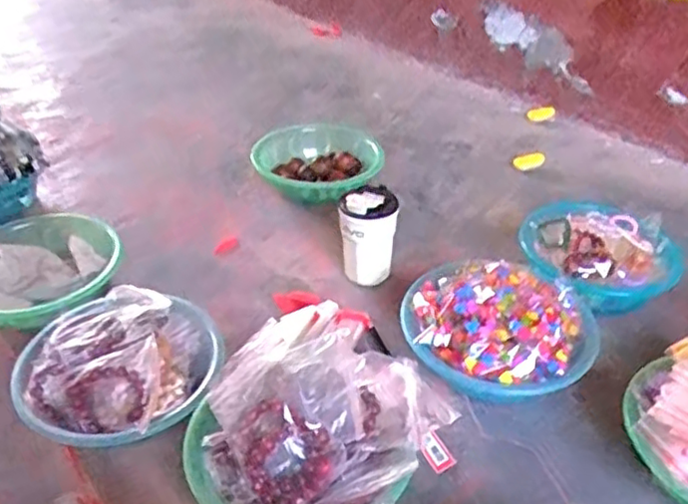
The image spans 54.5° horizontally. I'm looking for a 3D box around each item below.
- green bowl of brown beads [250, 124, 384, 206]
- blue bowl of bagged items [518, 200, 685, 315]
[{"bbox_3d":[-0.038,-0.166,1.239,0.223,0.068,0.219,1,36,0],"label":"green bowl of brown beads"},{"bbox_3d":[0.380,0.007,0.990,0.204,0.090,0.211,1,36,0],"label":"blue bowl of bagged items"}]

